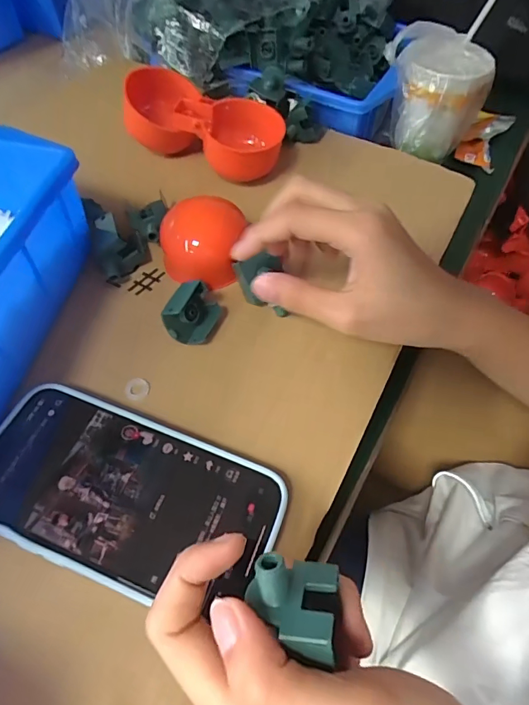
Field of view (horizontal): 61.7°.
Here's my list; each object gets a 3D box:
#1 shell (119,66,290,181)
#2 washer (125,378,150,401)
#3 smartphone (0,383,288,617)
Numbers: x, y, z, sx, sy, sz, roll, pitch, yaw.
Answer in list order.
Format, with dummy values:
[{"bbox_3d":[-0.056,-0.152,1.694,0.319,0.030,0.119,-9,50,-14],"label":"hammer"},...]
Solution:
[{"bbox_3d":[-0.045,-0.180,0.351,0.127,0.043,0.067,21,58,14],"label":"shell"},{"bbox_3d":[-0.074,0.021,0.256,0.013,0.004,0.014,0,55,0],"label":"washer"},{"bbox_3d":[-0.068,0.068,0.217,0.146,0.015,0.075,18,57,12],"label":"smartphone"}]

